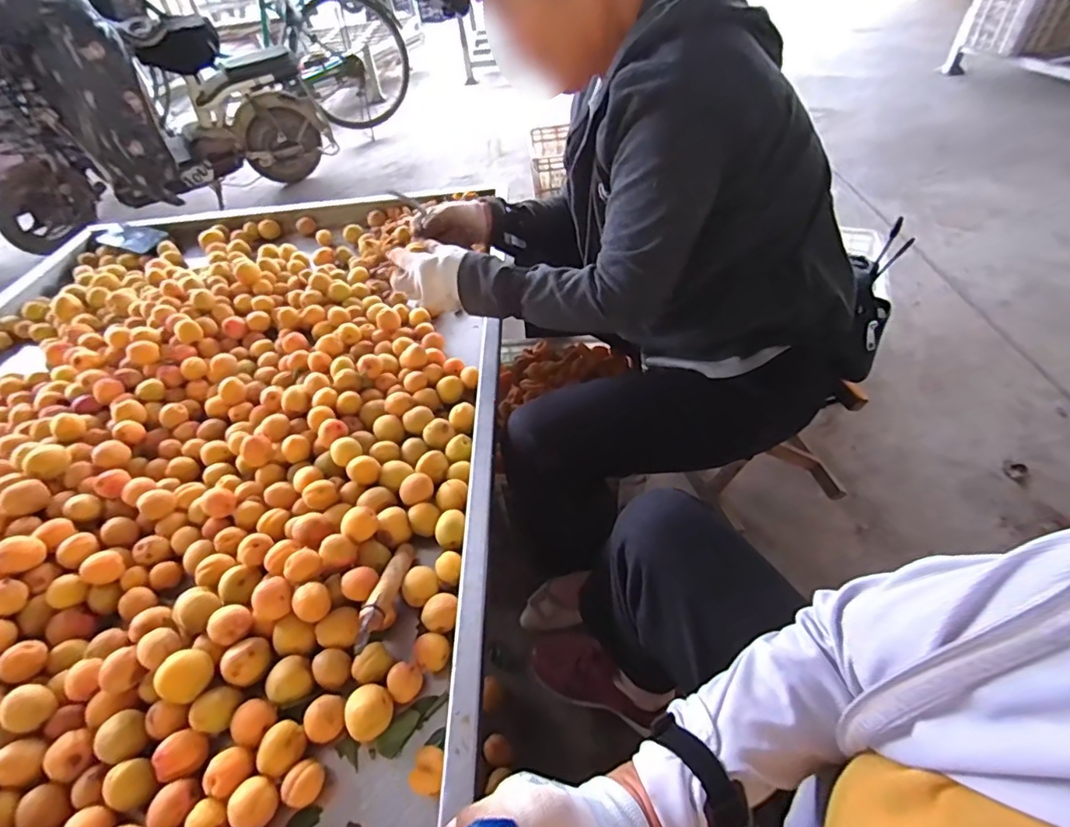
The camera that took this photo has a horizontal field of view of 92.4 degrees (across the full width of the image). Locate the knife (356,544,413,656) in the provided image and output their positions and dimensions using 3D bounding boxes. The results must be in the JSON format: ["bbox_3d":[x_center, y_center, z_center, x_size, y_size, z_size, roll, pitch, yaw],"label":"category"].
[{"bbox_3d":[-0.159,0.188,0.544,0.021,0.021,0.139,2,26,7],"label":"knife"}]

